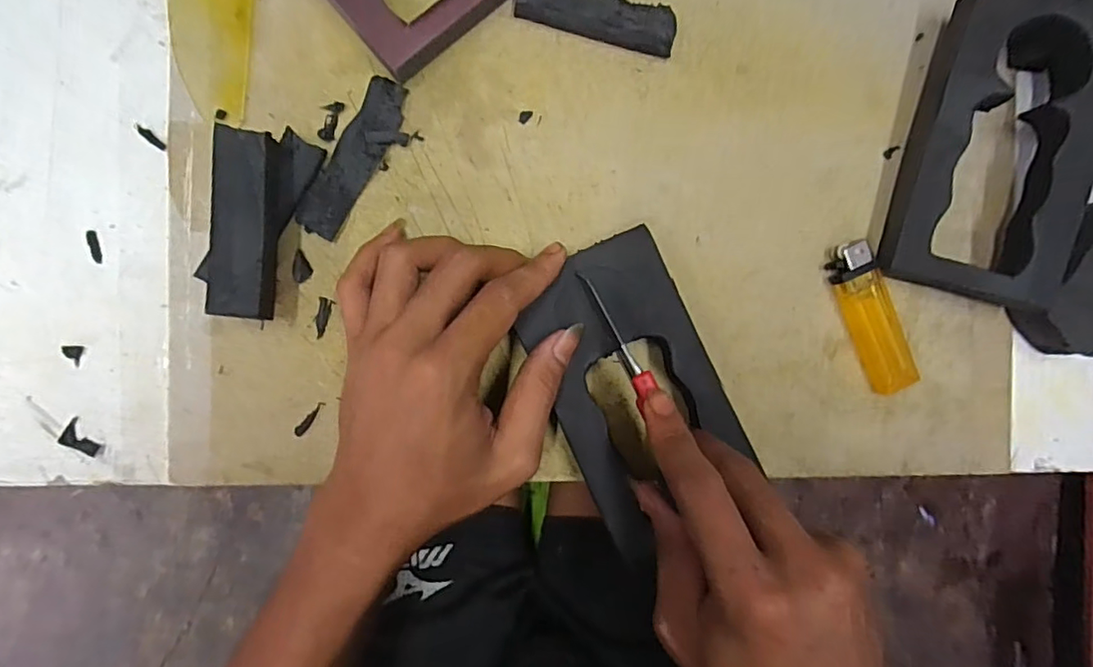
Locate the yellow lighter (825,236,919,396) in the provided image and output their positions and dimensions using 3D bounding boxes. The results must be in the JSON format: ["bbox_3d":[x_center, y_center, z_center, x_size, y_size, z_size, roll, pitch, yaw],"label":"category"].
[{"bbox_3d":[0.171,-0.008,0.294,0.024,0.013,0.080,-24,92,-5],"label":"yellow lighter"}]

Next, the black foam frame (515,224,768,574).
[{"bbox_3d":[0.043,0.027,0.266,0.086,0.010,0.137,-31,93,-5],"label":"black foam frame"}]

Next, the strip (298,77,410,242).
[{"bbox_3d":[-0.092,-0.085,0.274,0.025,0.005,0.082,30,87,-5],"label":"strip"}]

